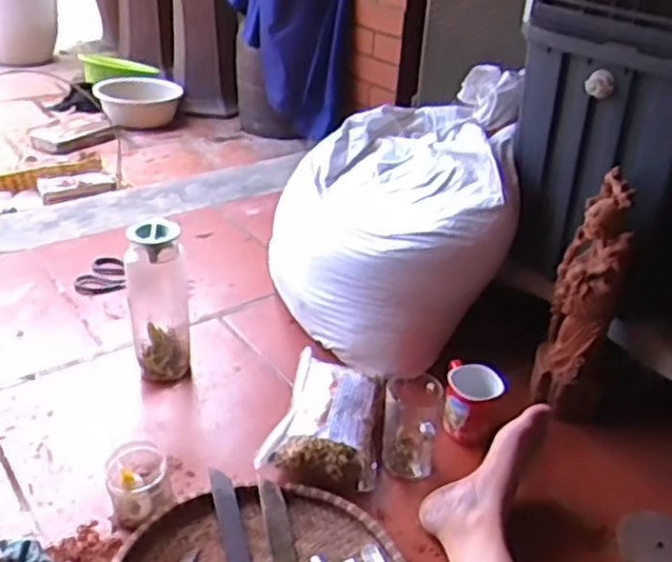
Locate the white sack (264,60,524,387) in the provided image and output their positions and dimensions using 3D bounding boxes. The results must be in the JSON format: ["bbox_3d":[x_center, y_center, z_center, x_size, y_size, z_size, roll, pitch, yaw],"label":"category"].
[{"bbox_3d":[0.088,-0.121,1.256,0.390,0.360,0.470,2,31,-3],"label":"white sack"}]

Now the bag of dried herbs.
[{"bbox_3d":[-0.008,0.197,1.013,0.151,0.075,0.219,9,32,8],"label":"bag of dried herbs"}]

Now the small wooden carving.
[{"bbox_3d":[0.351,0.021,1.026,0.087,0.331,0.086,15,33,18],"label":"small wooden carving"}]

